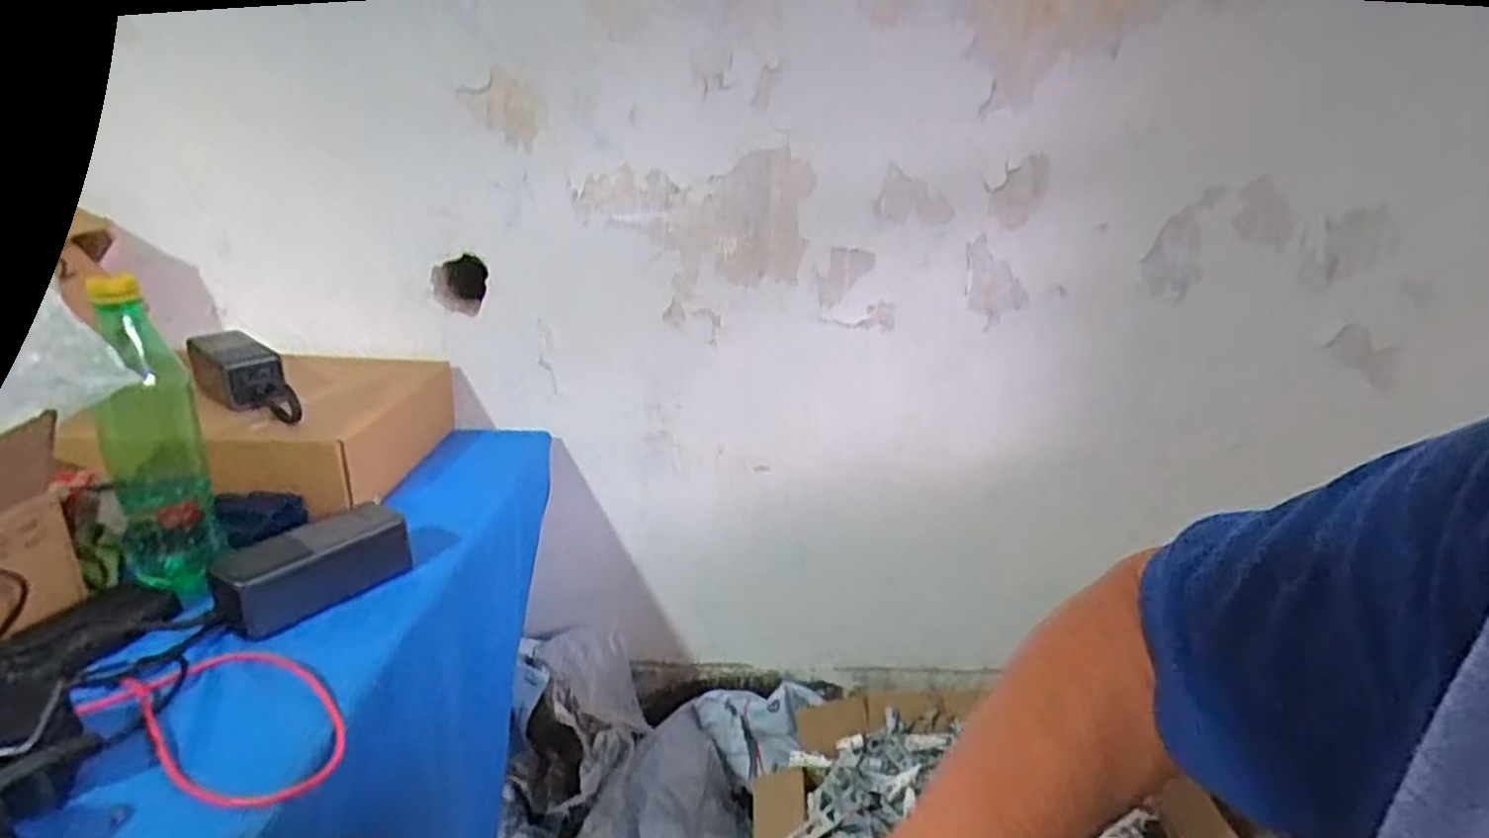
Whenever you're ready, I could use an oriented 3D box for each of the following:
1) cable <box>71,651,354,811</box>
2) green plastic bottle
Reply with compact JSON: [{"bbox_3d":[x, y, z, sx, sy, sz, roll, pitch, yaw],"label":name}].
[{"bbox_3d":[-0.309,0.179,0.470,0.175,0.017,0.089,11,22,26],"label":"cable"},{"bbox_3d":[-0.444,0.015,0.585,0.065,0.229,0.069,-17,26,-40],"label":"green plastic bottle"}]

